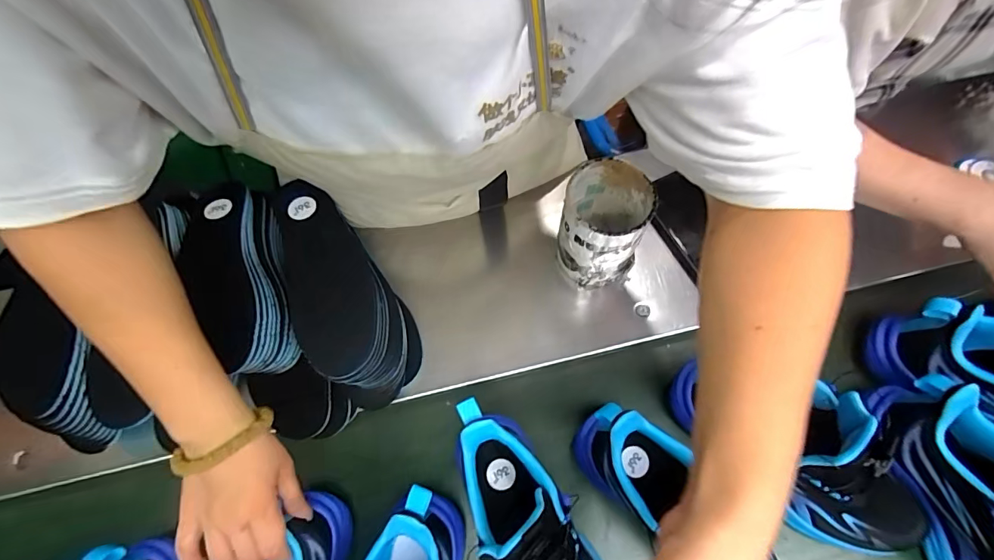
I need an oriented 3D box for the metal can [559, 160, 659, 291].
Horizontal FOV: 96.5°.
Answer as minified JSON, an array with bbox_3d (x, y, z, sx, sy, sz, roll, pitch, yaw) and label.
[{"bbox_3d":[0.107,-0.053,0.457,0.079,0.119,0.082,-1,64,3],"label":"metal can"}]

